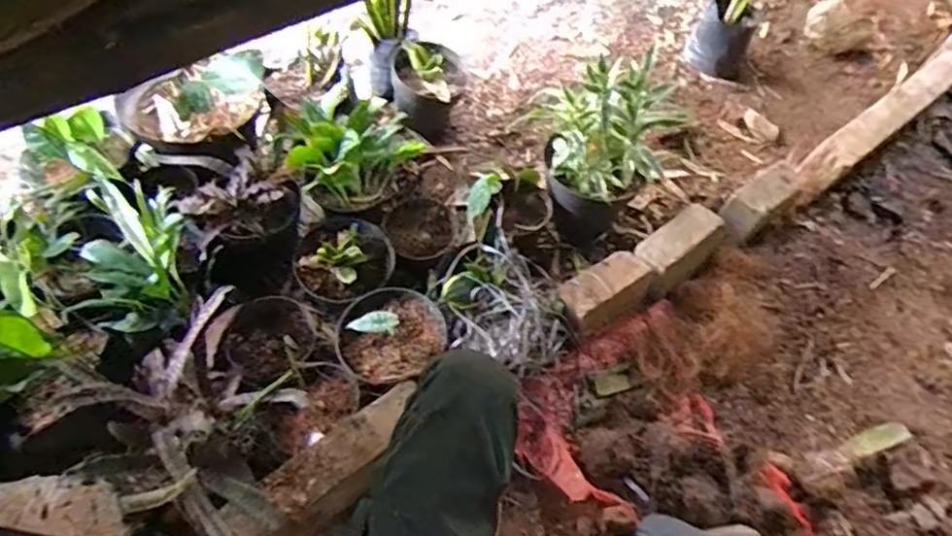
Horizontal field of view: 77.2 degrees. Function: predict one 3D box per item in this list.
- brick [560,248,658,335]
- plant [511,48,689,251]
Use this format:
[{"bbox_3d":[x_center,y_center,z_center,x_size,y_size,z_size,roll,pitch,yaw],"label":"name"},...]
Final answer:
[{"bbox_3d":[0.244,0.047,1.128,0.187,0.087,0.100,-34,65,-20],"label":"brick"},{"bbox_3d":[0.244,-0.234,1.195,0.239,0.360,0.206,-8,59,-7],"label":"plant"}]

